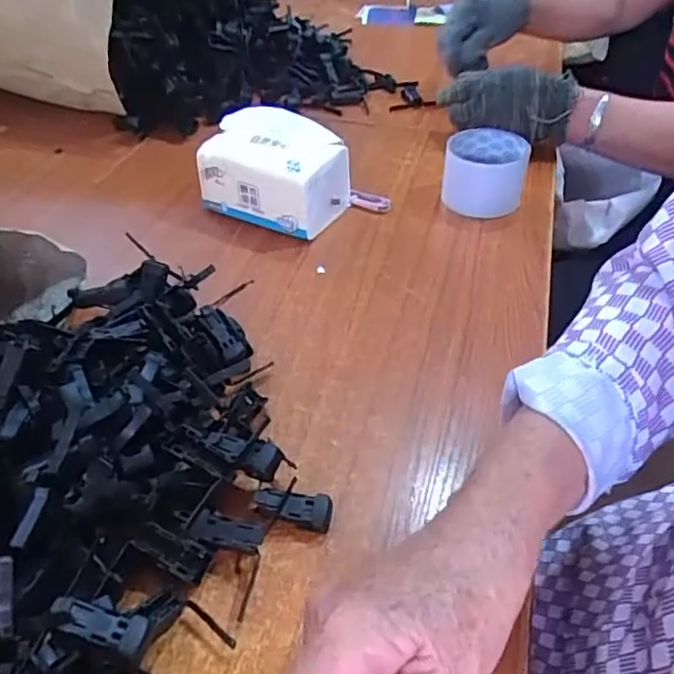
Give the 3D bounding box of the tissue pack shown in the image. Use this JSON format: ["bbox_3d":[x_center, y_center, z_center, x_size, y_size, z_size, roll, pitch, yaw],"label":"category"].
[{"bbox_3d":[-0.060,-0.174,0.630,0.134,0.092,0.103,21,46,21],"label":"tissue pack"}]

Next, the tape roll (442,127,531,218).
[{"bbox_3d":[0.159,-0.176,0.655,0.086,0.061,0.084,5,43,4],"label":"tape roll"}]

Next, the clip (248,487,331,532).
[{"bbox_3d":[-0.027,0.106,0.377,0.047,0.021,0.019,9,43,9],"label":"clip"}]

